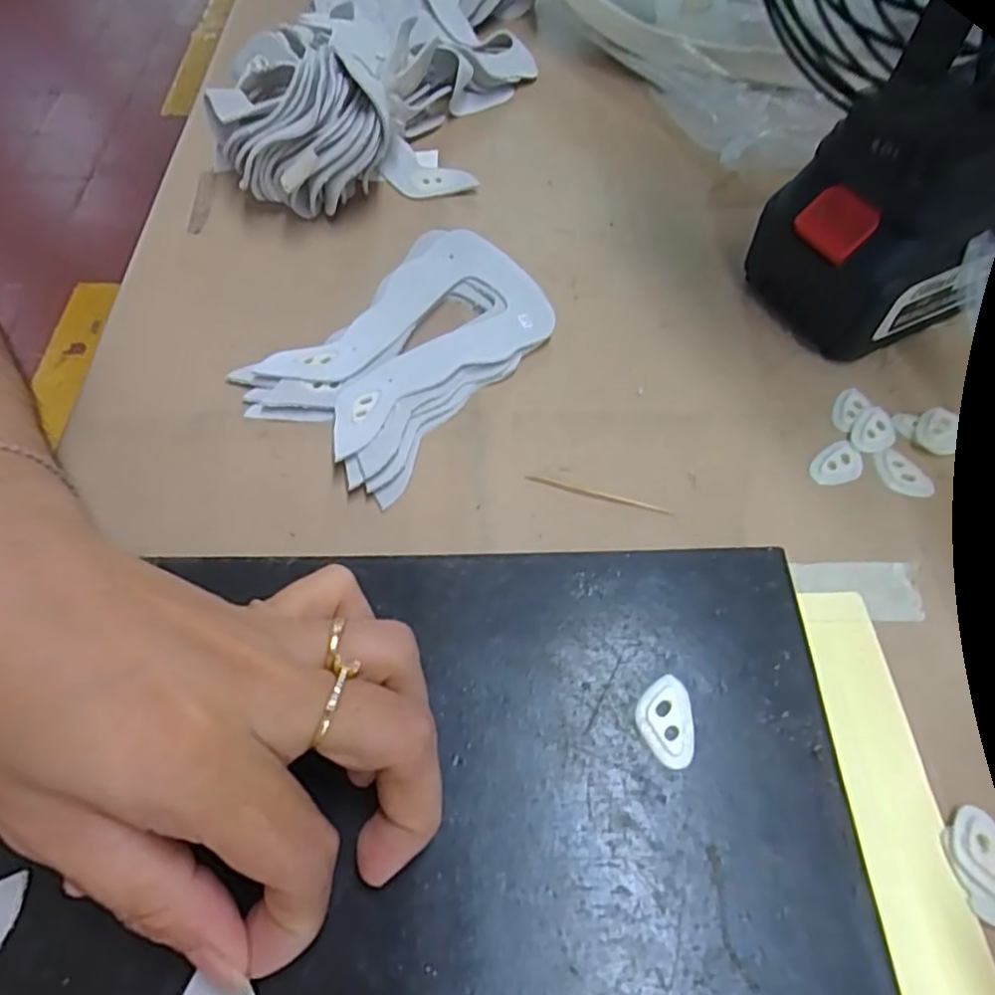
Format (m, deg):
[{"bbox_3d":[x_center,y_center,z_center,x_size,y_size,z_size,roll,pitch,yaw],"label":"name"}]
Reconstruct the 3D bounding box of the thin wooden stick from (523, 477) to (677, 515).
[{"bbox_3d":[0.041,-0.002,0.264,0.058,0.004,0.004,15,59,9],"label":"thin wooden stick"}]

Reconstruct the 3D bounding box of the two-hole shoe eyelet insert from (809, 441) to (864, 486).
[{"bbox_3d":[0.142,-0.014,0.273,0.024,0.004,0.016,-34,64,-20],"label":"two-hole shoe eyelet insert"}]

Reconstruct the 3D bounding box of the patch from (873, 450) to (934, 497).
[{"bbox_3d":[0.166,-0.010,0.268,0.016,0.004,0.025,-30,63,-18],"label":"patch"}]

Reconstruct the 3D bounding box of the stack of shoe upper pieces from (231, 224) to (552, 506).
[{"bbox_3d":[-0.040,-0.068,0.296,0.085,0.021,0.132,33,63,19],"label":"stack of shoe upper pieces"}]

